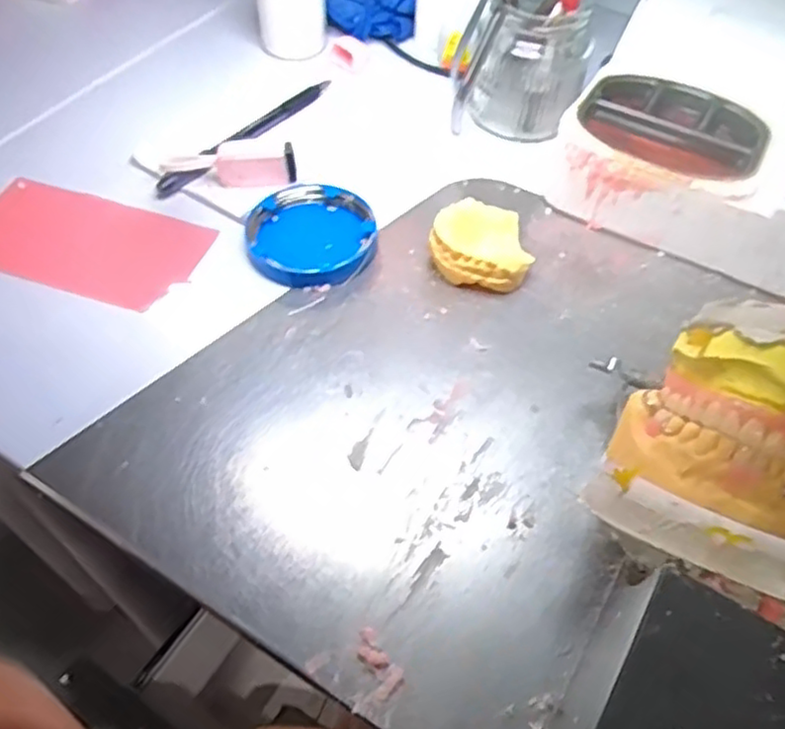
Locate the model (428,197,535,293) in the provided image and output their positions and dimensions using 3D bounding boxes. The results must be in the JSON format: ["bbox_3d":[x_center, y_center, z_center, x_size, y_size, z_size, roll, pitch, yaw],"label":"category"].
[{"bbox_3d":[0.051,-0.072,0.410,0.057,0.025,0.058,2,54,-2],"label":"model"}]

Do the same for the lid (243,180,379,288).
[{"bbox_3d":[-0.050,-0.082,0.418,0.077,0.015,0.074,2,54,-2],"label":"lid"}]

